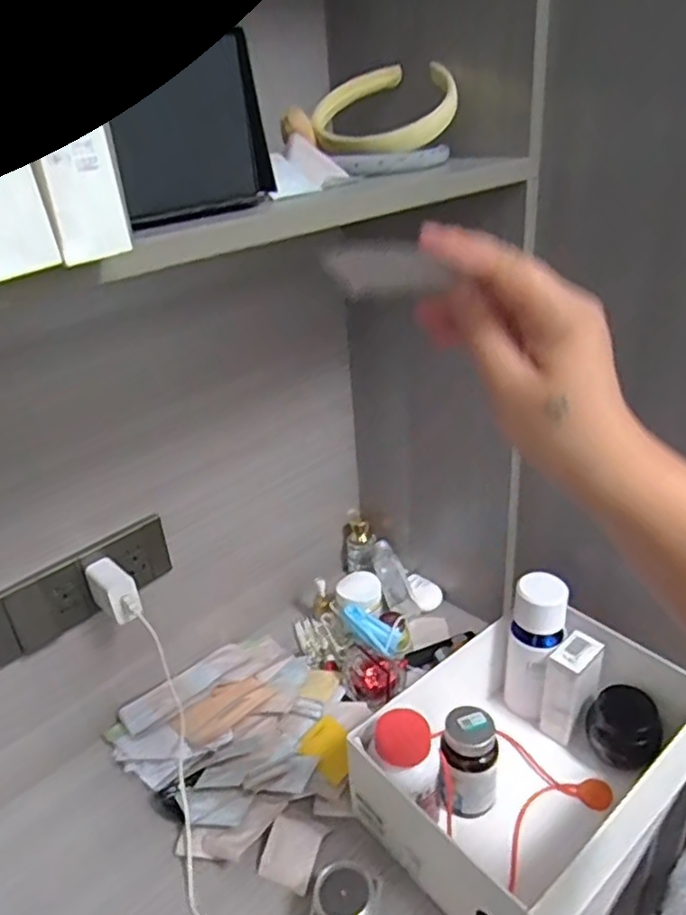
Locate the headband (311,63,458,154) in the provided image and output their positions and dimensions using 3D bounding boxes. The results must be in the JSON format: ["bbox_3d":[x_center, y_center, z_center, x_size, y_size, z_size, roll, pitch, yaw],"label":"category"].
[{"bbox_3d":[0.039,-0.321,0.606,0.126,0.025,0.140,22,61,25],"label":"headband"}]

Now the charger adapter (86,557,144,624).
[{"bbox_3d":[-0.231,0.139,0.679,0.035,0.050,0.066,-22,34,-29],"label":"charger adapter"}]

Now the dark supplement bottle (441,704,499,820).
[{"bbox_3d":[0.123,0.301,0.645,0.053,0.108,0.055,2,30,12],"label":"dark supplement bottle"}]

